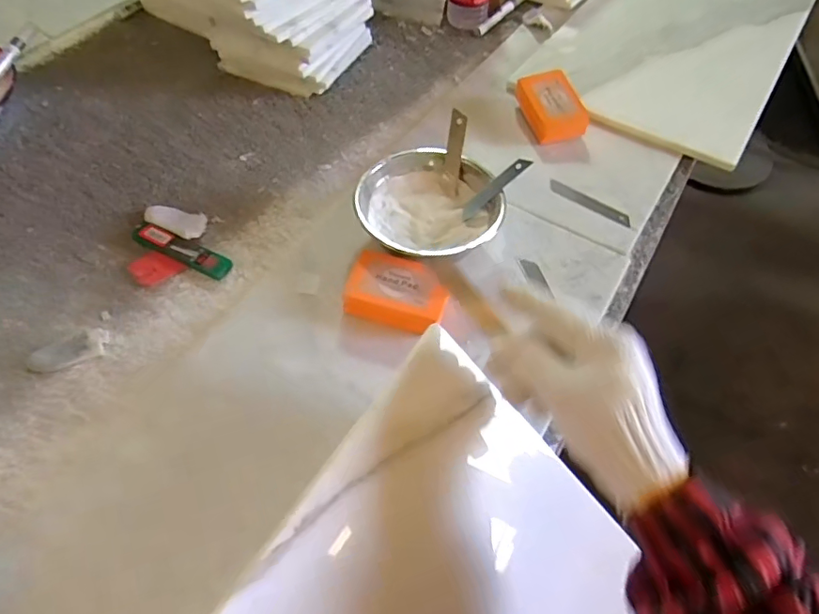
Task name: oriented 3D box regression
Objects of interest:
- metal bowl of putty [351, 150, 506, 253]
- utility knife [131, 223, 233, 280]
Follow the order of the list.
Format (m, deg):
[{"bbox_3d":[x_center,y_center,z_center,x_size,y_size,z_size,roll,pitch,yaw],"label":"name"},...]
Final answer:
[{"bbox_3d":[0.019,-0.100,0.560,0.146,0.058,0.135,-17,57,-13],"label":"metal bowl of putty"},{"bbox_3d":[-0.239,-0.060,0.556,0.119,0.013,0.025,25,58,16],"label":"utility knife"}]

